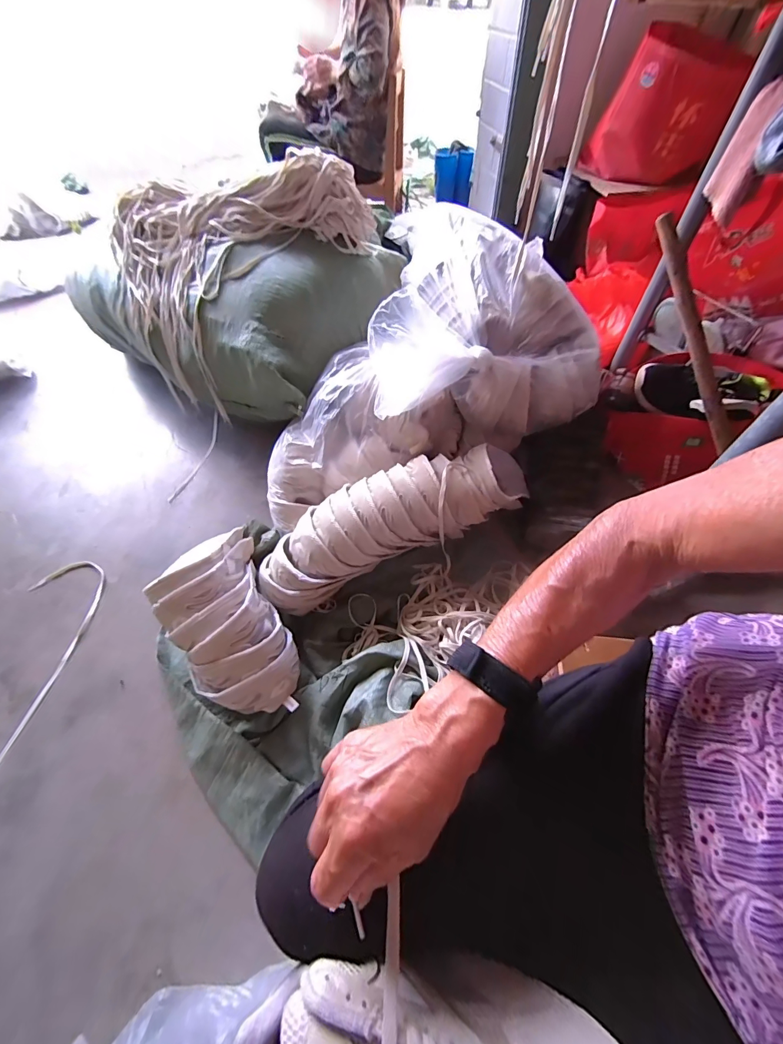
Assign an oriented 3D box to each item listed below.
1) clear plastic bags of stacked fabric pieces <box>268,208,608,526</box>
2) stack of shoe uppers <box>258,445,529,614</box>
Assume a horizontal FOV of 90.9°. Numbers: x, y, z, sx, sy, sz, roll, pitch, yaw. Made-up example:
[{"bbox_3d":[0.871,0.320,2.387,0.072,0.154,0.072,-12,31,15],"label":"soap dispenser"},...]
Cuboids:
[{"bbox_3d":[0.037,-0.272,0.804,0.750,0.287,0.349,-31,60,4],"label":"clear plastic bags of stacked fabric pieces"},{"bbox_3d":[0.026,-0.017,0.759,0.590,0.154,0.150,-20,57,-12],"label":"stack of shoe uppers"}]

